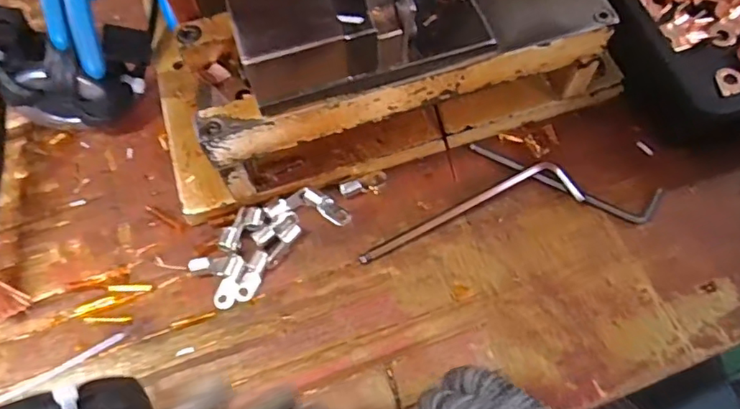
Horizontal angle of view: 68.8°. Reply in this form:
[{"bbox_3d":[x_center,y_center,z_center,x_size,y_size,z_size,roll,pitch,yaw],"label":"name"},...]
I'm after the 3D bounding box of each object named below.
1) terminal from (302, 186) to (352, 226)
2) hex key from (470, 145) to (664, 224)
[{"bbox_3d":[-0.028,0.001,0.347,0.036,0.004,0.013,36,69,-2],"label":"terminal"},{"bbox_3d":[0.123,-0.017,0.348,0.121,0.006,0.025,20,67,9],"label":"hex key"}]

